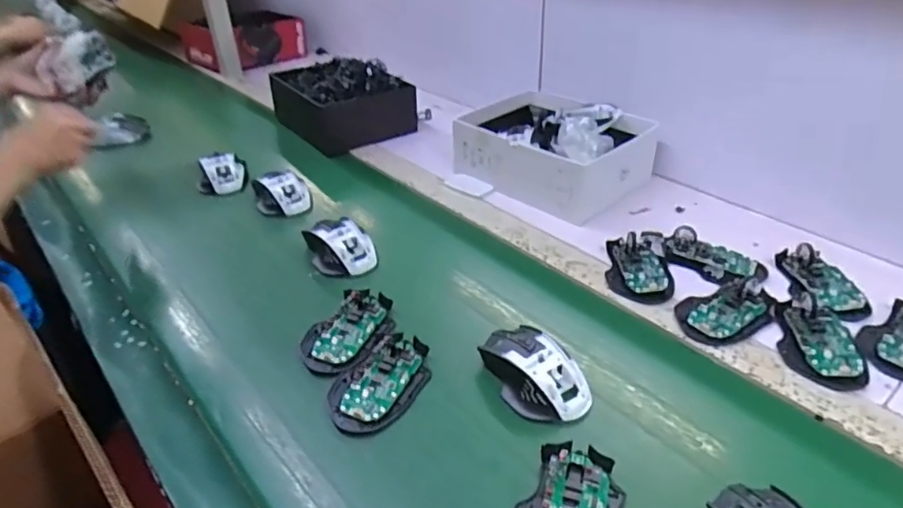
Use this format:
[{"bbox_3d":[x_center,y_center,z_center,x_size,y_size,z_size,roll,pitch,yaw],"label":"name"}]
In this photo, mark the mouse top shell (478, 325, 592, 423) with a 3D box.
[{"bbox_3d":[0.073,0.103,0.536,0.065,0.031,0.112,-21,39,-24],"label":"mouse top shell"}]

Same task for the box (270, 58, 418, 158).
[{"bbox_3d":[-0.191,-0.278,1.059,0.206,0.105,0.194,-24,41,-29],"label":"box"}]

